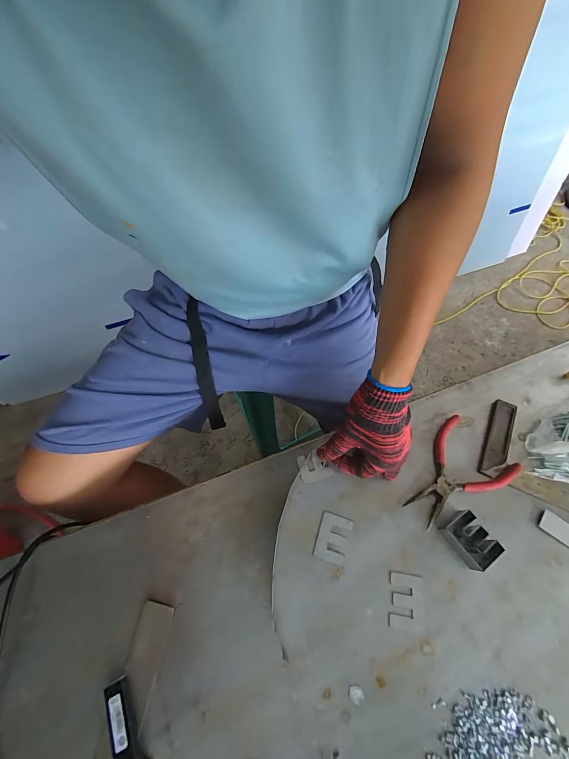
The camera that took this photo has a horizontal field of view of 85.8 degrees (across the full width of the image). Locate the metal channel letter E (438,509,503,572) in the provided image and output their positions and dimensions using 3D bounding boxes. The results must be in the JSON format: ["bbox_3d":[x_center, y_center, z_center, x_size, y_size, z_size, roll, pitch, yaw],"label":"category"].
[{"bbox_3d":[0.219,0.189,0.363,0.036,0.028,0.053,-33,66,-13],"label":"metal channel letter E"}]

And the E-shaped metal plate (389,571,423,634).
[{"bbox_3d":[0.139,0.254,0.349,0.036,0.004,0.054,9,64,8],"label":"E-shaped metal plate"}]

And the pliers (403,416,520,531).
[{"bbox_3d":[0.220,0.125,0.403,0.141,0.016,0.098,-37,66,-15],"label":"pliers"}]

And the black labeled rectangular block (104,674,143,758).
[{"bbox_3d":[-0.165,0.355,0.311,0.022,0.013,0.080,-26,64,-10],"label":"black labeled rectangular block"}]

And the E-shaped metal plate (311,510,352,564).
[{"bbox_3d":[0.061,0.198,0.385,0.039,0.004,0.053,15,65,11],"label":"E-shaped metal plate"}]

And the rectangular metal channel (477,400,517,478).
[{"bbox_3d":[0.297,0.081,0.425,0.029,0.009,0.114,24,67,15],"label":"rectangular metal channel"}]

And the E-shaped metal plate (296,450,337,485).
[{"bbox_3d":[0.043,0.119,0.426,0.047,0.006,0.038,-16,63,-5],"label":"E-shaped metal plate"}]

